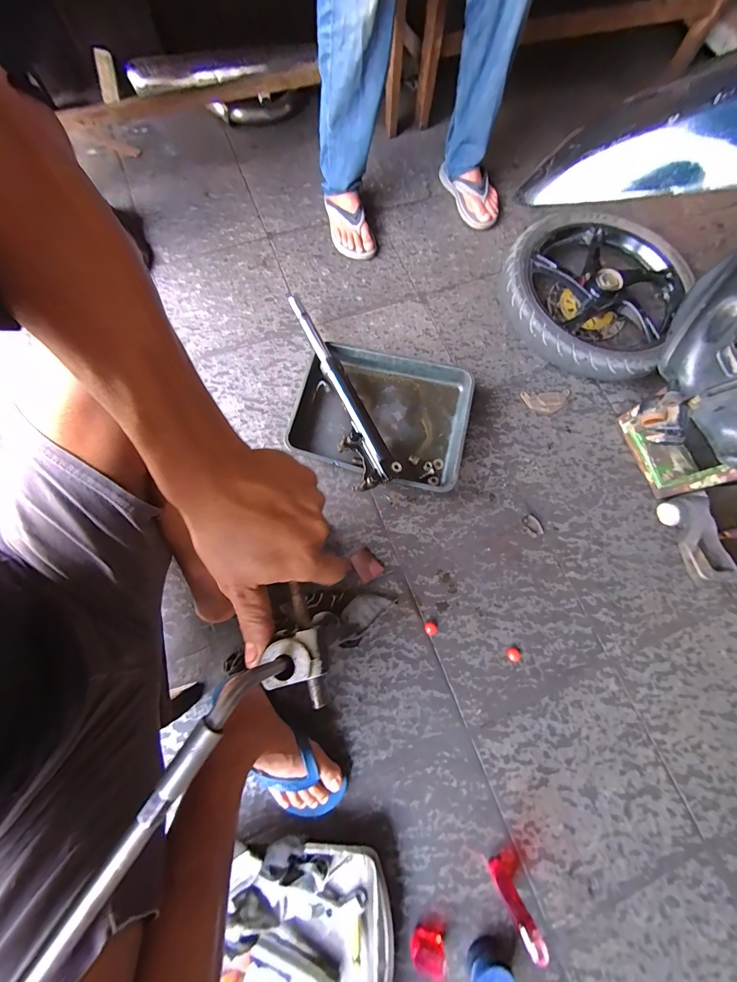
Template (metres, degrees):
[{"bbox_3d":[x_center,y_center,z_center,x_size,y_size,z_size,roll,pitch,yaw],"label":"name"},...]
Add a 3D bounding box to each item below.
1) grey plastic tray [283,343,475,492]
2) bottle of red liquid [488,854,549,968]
[{"bbox_3d":[0.024,-0.161,0.716,0.364,0.059,0.272,15,75,2],"label":"grey plastic tray"},{"bbox_3d":[0.210,0.586,0.480,0.029,0.133,0.024,-26,77,-9],"label":"bottle of red liquid"}]

